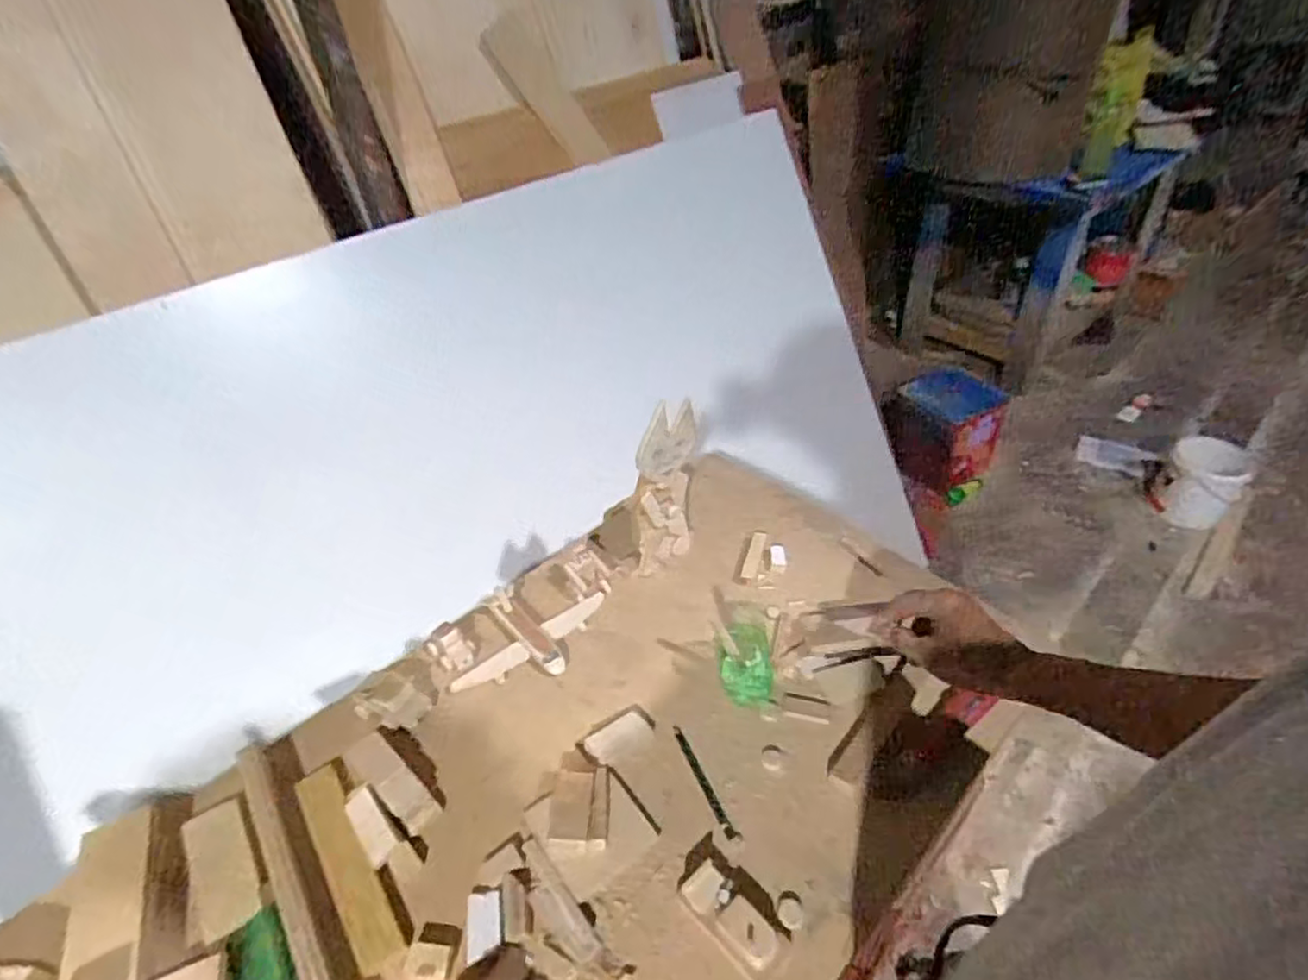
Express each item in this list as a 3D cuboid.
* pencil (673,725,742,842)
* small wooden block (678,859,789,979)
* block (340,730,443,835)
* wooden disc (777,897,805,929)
[{"bbox_3d":[0.047,0.278,0.647,0.011,0.008,0.119,-21,43,-17],"label":"pencil"},{"bbox_3d":[0.066,0.348,0.548,0.043,0.029,0.090,-34,48,-29],"label":"small wooden block"},{"bbox_3d":[-0.252,0.280,0.651,0.113,0.027,0.036,28,51,33],"label":"block"},{"bbox_3d":[0.113,0.350,0.560,0.021,0.004,0.022,2,41,9],"label":"wooden disc"}]

